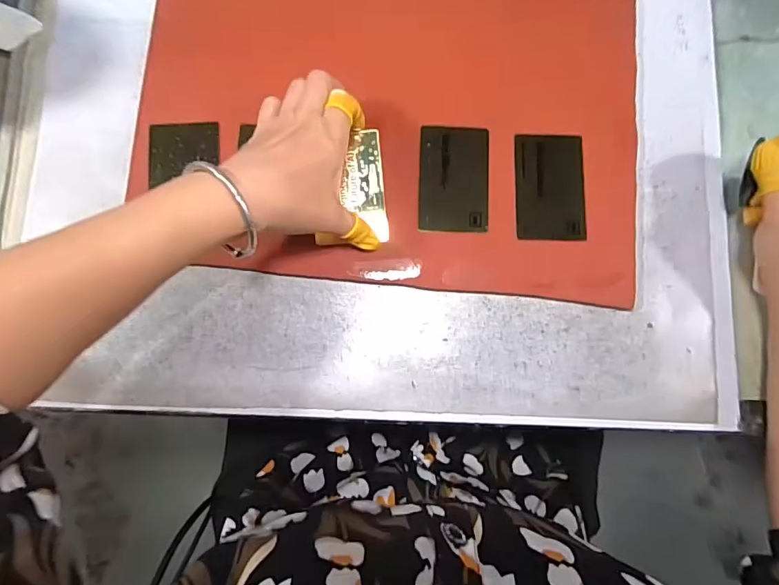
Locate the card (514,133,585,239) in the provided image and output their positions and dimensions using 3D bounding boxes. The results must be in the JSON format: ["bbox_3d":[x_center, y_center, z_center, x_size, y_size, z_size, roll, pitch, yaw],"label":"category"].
[{"bbox_3d":[0.123,-0.081,0.366,0.052,0.004,0.082,1,80,-2],"label":"card"}]

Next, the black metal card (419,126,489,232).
[{"bbox_3d":[0.050,-0.087,0.364,0.052,0.004,0.083,2,80,-2],"label":"black metal card"}]

